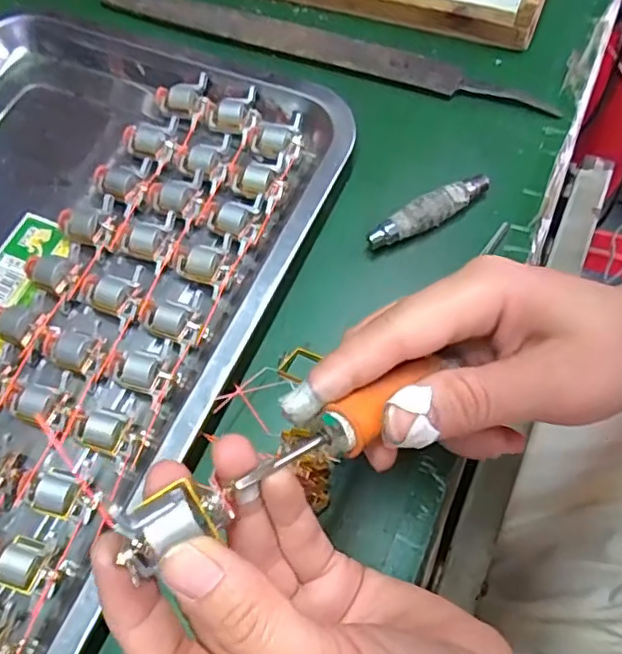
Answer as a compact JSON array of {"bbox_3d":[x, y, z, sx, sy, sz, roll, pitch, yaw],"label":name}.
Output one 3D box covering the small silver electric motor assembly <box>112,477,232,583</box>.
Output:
[{"bbox_3d":[-0.037,0.052,0.162,0.029,0.013,0.017,-23,66,-8],"label":"small silver electric motor assembly"}]

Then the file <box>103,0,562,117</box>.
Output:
[{"bbox_3d":[-0.001,-0.179,0.371,0.294,0.006,0.027,20,67,11],"label":"file"}]

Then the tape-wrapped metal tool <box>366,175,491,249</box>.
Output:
[{"bbox_3d":[0.062,-0.059,0.309,0.071,0.014,0.013,-28,67,-11],"label":"tape-wrapped metal tool"}]

